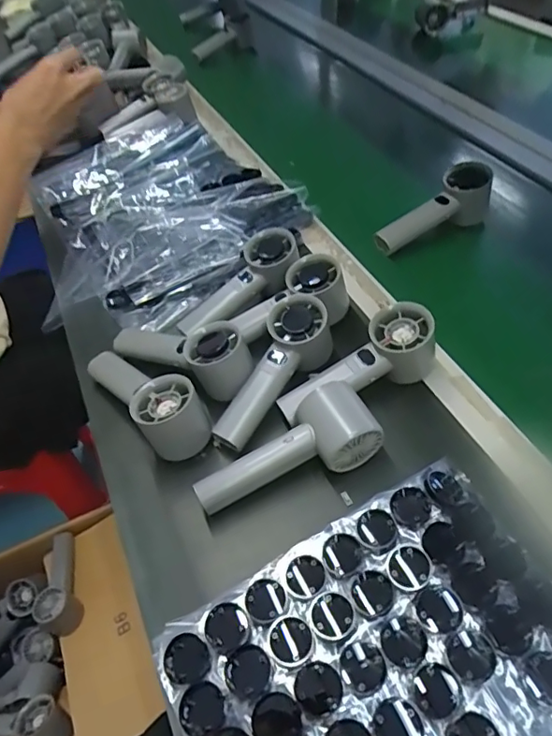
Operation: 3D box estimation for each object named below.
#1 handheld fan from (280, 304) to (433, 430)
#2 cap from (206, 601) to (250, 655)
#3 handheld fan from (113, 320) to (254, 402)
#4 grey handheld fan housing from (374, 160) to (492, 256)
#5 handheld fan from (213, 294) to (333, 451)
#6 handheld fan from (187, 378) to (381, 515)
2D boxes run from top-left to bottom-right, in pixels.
[{"bbox_3d":[0.076,0.002,0.490,0.157,0.061,0.051,-29,49,2],"label":"handheld fan"},{"bbox_3d":[-0.033,0.178,0.358,0.029,0.006,0.032,-24,52,-15],"label":"cap"},{"bbox_3d":[-0.093,-0.016,0.522,0.160,0.050,0.056,13,50,35],"label":"handheld fan"},{"bbox_3d":[0.196,-0.191,0.652,0.162,0.051,0.048,-31,50,-1],"label":"grey handheld fan housing"},{"bbox_3d":[-0.002,0.006,0.493,0.063,0.048,0.160,25,71,27],"label":"handheld fan"},{"bbox_3d":[0.008,0.072,0.438,0.154,0.053,0.052,-27,49,-1],"label":"handheld fan"}]

